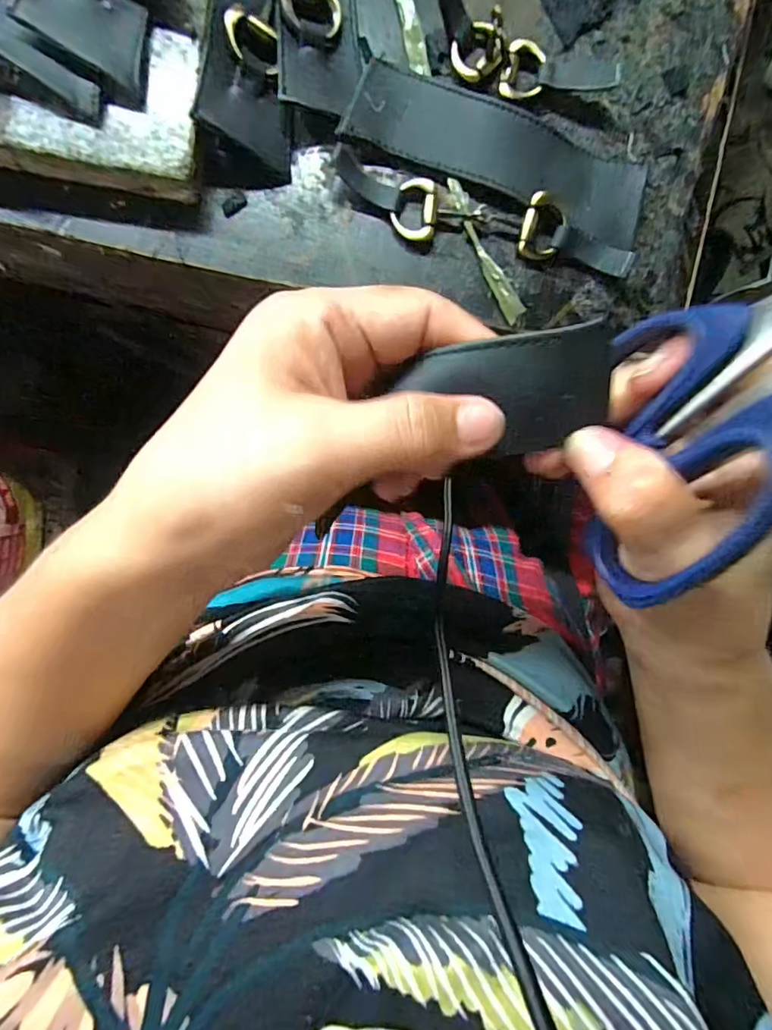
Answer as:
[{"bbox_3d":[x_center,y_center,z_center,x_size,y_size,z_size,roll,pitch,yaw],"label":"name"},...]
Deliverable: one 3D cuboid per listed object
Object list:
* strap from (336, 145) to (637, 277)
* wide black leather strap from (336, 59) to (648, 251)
[{"bbox_3d":[0.043,-0.126,0.219,0.127,0.011,0.025,9,93,-6],"label":"strap"},{"bbox_3d":[0.049,-0.154,0.220,0.130,0.007,0.037,18,92,-7],"label":"wide black leather strap"}]

